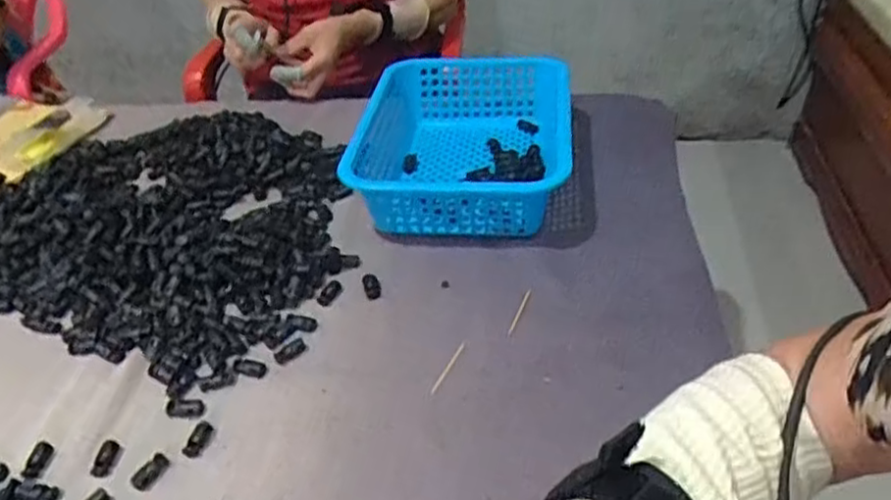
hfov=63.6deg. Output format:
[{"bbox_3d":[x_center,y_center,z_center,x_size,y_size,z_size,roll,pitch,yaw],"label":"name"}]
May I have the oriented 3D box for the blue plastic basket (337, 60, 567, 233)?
[{"bbox_3d":[0.014,-0.116,0.774,0.230,0.080,0.277,1,37,7],"label":"blue plastic basket"}]

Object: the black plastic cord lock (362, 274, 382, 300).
[{"bbox_3d":[-0.067,0.034,0.655,0.015,0.011,0.025,-11,38,-9],"label":"black plastic cord lock"}]

